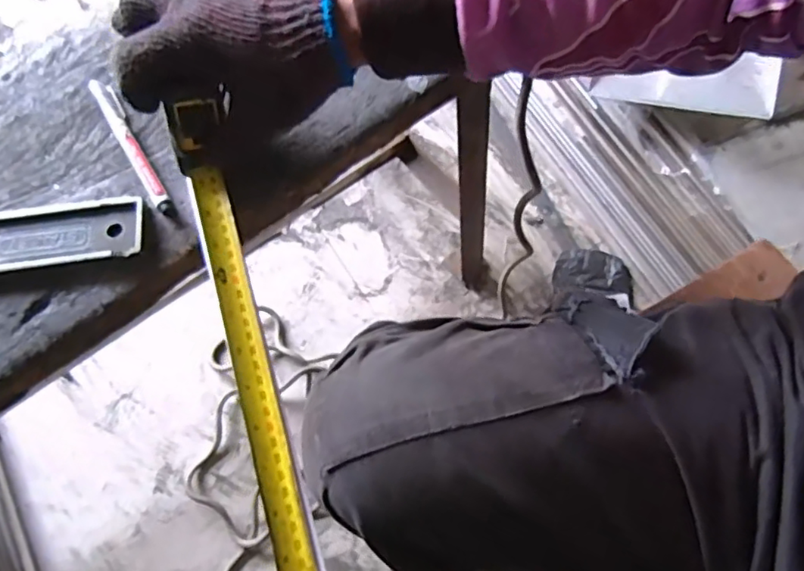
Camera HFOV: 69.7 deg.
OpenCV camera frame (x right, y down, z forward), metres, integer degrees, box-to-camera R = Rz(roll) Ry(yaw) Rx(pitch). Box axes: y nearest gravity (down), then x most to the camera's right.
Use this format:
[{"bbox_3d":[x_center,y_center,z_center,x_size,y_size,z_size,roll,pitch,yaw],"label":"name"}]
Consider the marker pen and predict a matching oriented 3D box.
[{"bbox_3d":[-0.203,-0.105,0.429,0.015,0.010,0.138,-29,72,-10],"label":"marker pen"}]

